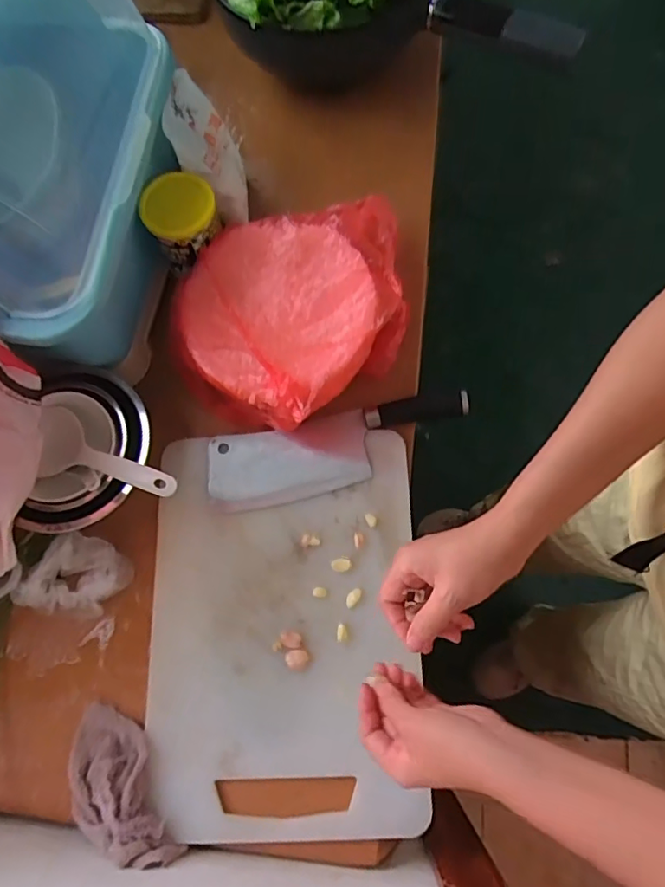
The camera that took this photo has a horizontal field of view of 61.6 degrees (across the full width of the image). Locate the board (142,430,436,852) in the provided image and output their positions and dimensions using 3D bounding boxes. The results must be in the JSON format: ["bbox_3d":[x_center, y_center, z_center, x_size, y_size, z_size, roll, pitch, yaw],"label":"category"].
[{"bbox_3d":[-0.048,0.176,0.548,0.254,0.010,0.366,-3,74,1],"label":"board"}]

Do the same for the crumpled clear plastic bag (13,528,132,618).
[{"bbox_3d":[-0.254,0.136,0.554,0.080,0.018,0.085,39,78,-12],"label":"crumpled clear plastic bag"}]

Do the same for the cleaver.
[{"bbox_3d":[0.008,0.010,0.606,0.283,0.016,0.085,-11,74,-1],"label":"cleaver"}]

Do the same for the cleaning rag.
[{"bbox_3d":[-0.196,0.313,0.506,0.079,0.046,0.151,-36,59,-8],"label":"cleaning rag"}]

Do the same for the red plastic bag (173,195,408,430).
[{"bbox_3d":[-0.026,-0.144,0.598,0.273,0.087,0.239,-24,75,-5],"label":"red plastic bag"}]

